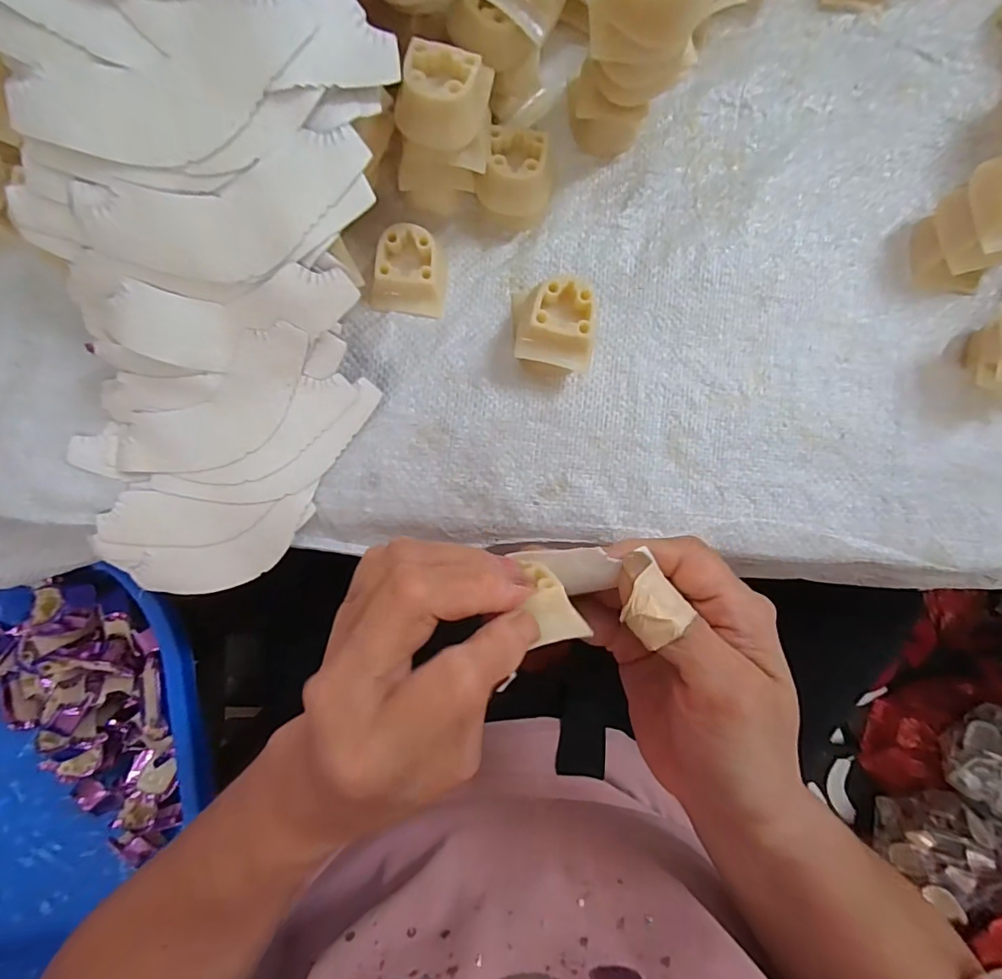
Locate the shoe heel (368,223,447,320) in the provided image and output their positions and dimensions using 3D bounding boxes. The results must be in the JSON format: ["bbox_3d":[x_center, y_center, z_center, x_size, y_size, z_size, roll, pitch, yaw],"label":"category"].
[{"bbox_3d":[-0.048,-0.114,0.256,0.037,0.018,0.038,6,85,-3],"label":"shoe heel"}]

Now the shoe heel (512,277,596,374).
[{"bbox_3d":[0.028,-0.084,0.251,0.044,0.031,0.044,11,84,-2],"label":"shoe heel"}]

